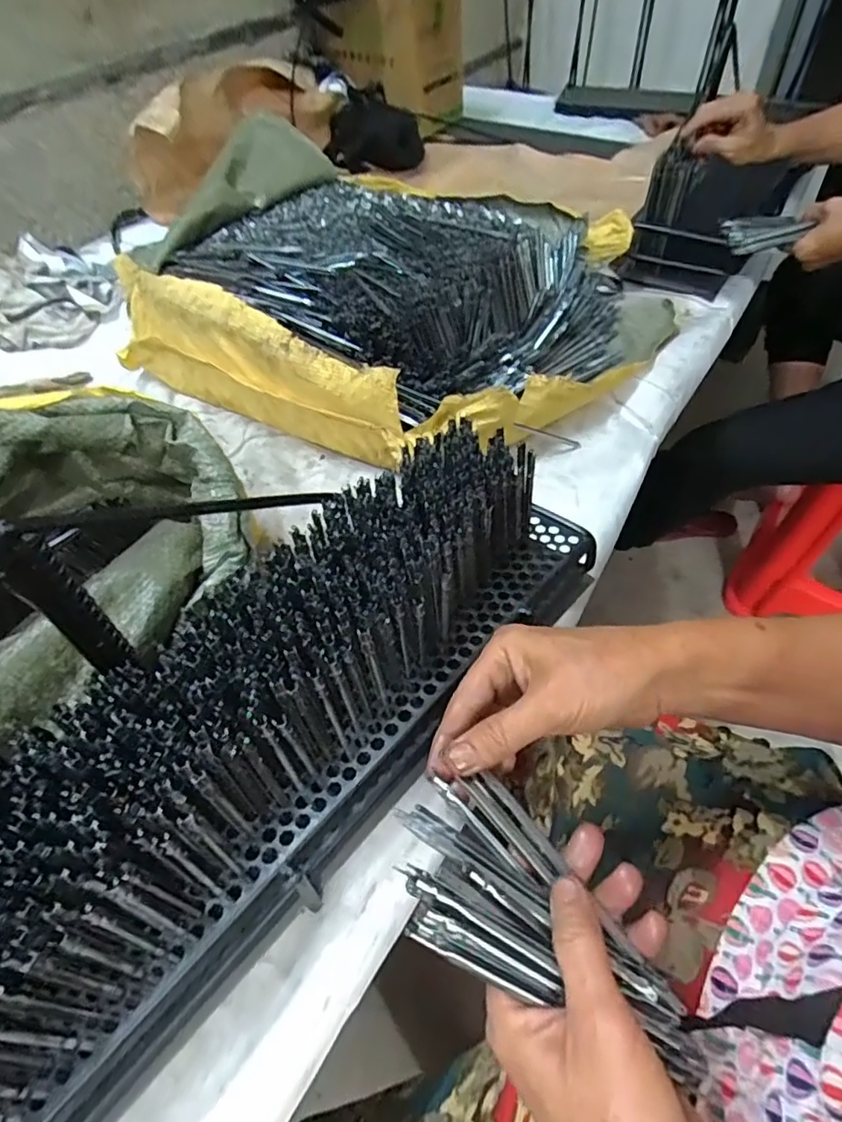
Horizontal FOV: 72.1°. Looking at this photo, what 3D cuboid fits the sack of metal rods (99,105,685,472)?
[{"bbox_3d":[-0.023,-0.338,0.716,0.604,0.144,0.482,20,56,20],"label":"sack of metal rods"}]

